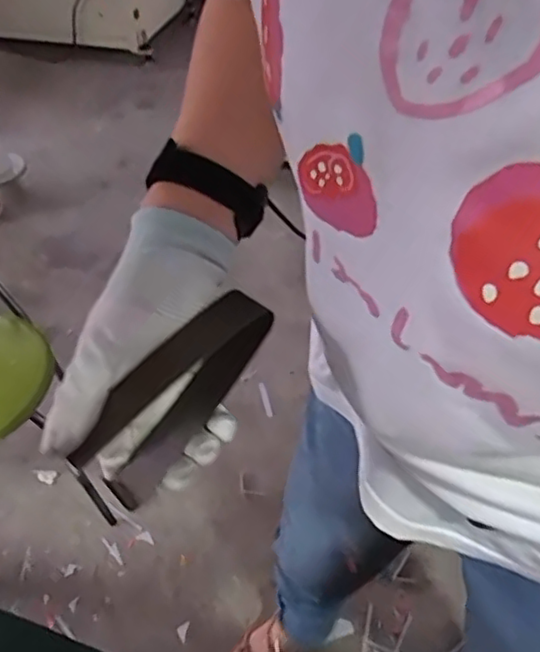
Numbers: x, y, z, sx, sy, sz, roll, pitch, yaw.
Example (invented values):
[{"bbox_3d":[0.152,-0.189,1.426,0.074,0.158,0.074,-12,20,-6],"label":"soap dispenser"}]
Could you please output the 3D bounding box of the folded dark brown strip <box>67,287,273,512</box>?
[{"bbox_3d":[-0.057,0.034,0.345,0.035,0.056,0.134,36,88,34],"label":"folded dark brown strip"}]

